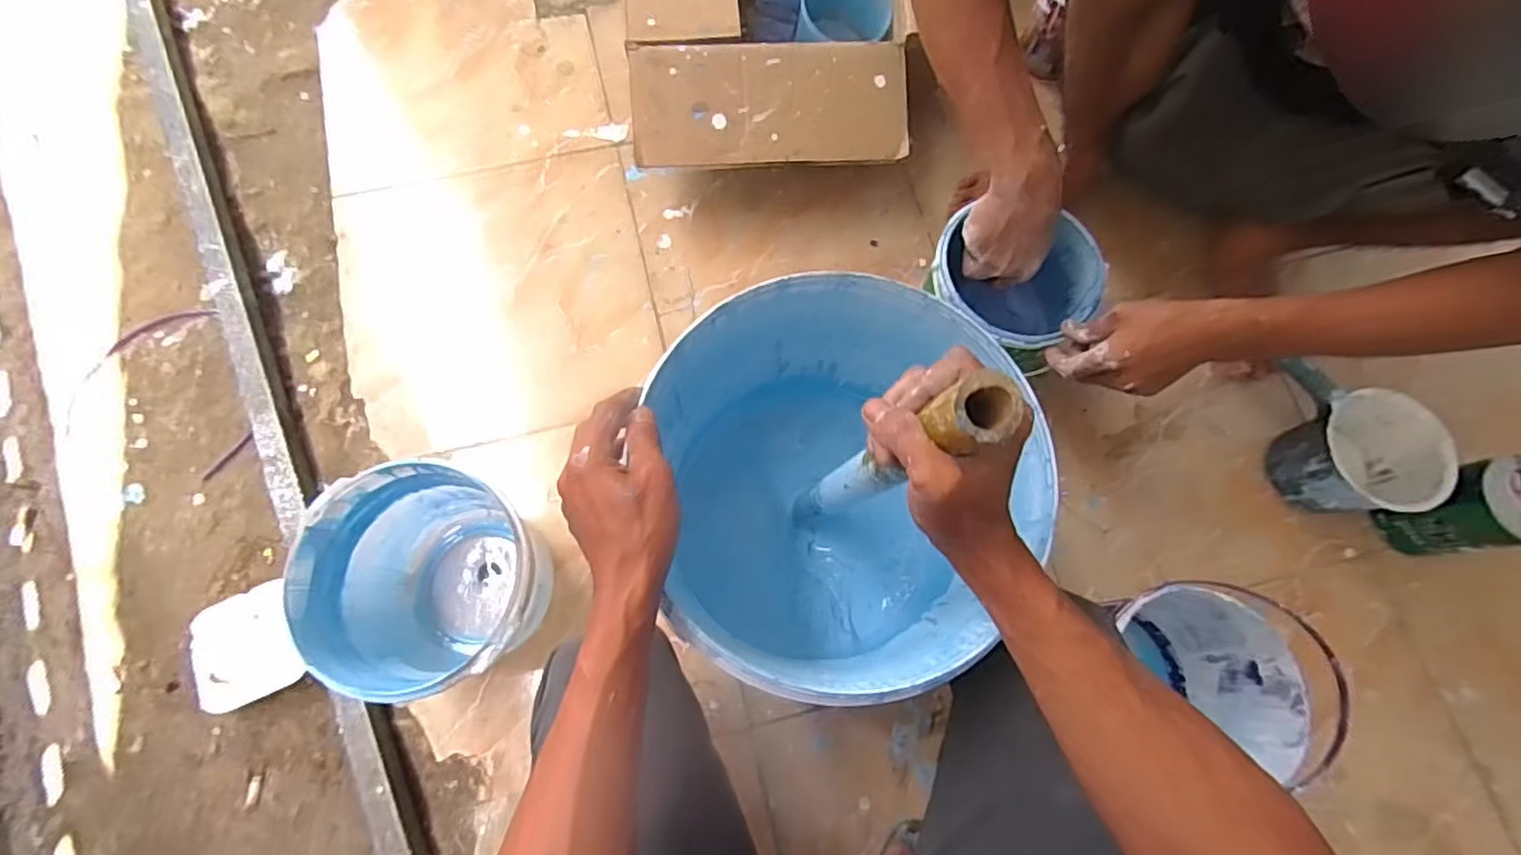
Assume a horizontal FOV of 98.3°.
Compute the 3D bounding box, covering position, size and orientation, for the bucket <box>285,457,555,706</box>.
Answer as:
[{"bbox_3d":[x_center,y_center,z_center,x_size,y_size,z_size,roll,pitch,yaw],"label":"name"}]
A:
[{"bbox_3d":[-0.338,0.154,0.693,0.195,0.200,0.190,0,75,-2],"label":"bucket"}]

